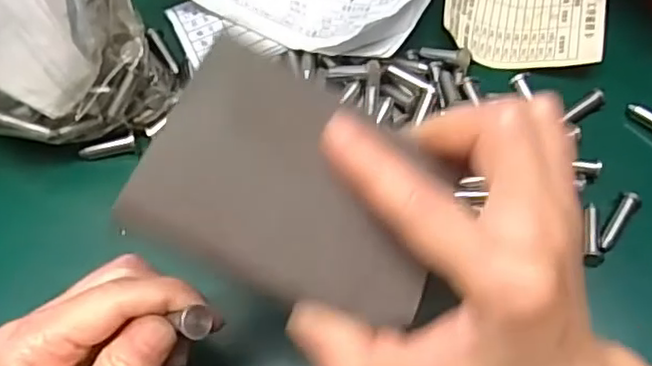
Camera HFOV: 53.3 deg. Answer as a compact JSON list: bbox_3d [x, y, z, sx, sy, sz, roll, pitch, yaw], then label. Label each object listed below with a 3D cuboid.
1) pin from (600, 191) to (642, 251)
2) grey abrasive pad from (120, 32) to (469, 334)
[{"bbox_3d":[0.139,0.019,0.307,0.009,0.006,0.032,33,69,14],"label":"pin"},{"bbox_3d":[-0.006,0.002,0.204,0.093,0.008,0.066,26,77,-11],"label":"grey abrasive pad"}]

